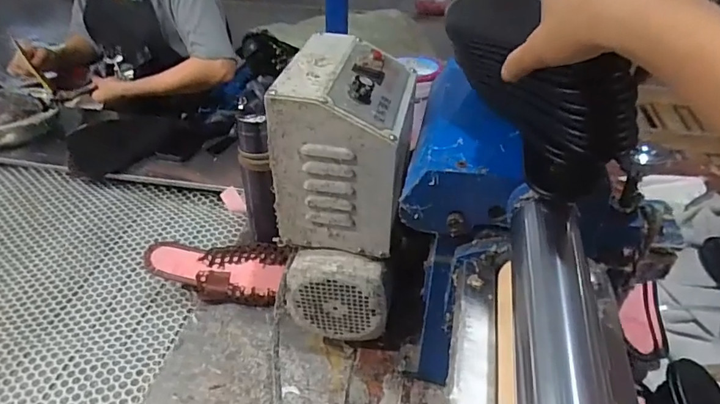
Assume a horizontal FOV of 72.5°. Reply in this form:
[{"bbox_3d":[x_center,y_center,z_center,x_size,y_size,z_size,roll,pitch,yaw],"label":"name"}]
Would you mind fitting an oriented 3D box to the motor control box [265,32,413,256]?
[{"bbox_3d":[-0.012,-0.074,0.612,0.142,0.200,0.178,9,39,9],"label":"motor control box"}]

